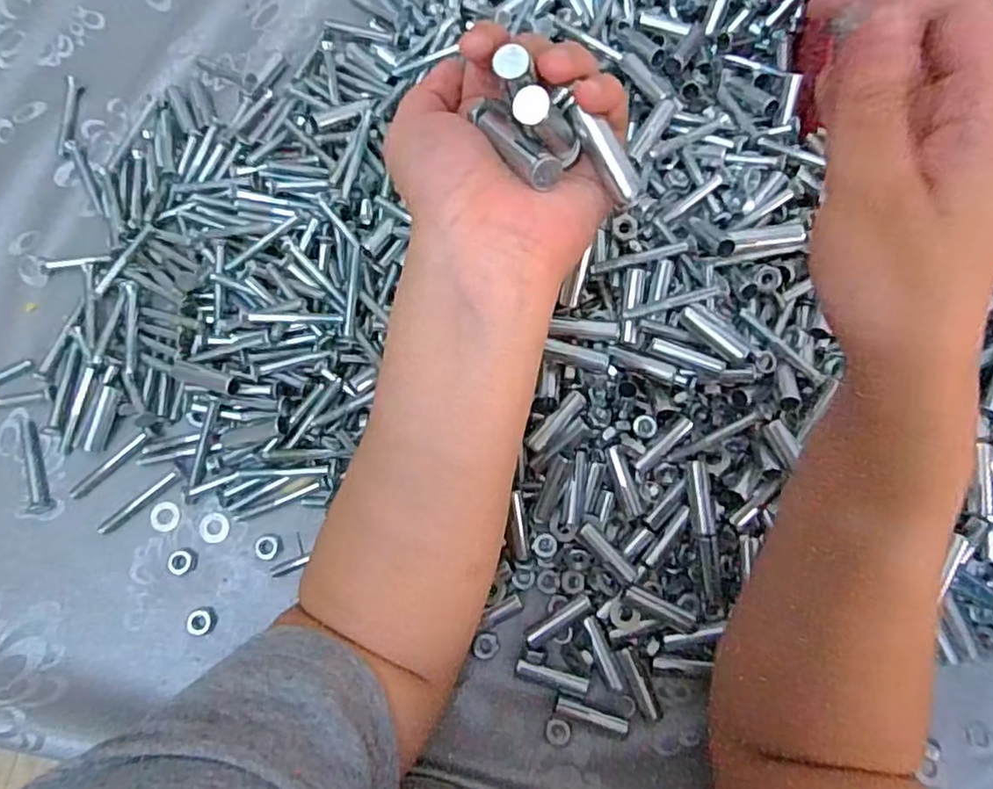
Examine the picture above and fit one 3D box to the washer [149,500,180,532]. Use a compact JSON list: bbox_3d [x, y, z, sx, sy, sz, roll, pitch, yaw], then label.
[{"bbox_3d":[-0.189,0.070,0.374,0.016,0.004,0.016,0,76,0],"label":"washer"}]

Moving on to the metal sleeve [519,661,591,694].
[{"bbox_3d":[0.030,0.149,0.348,0.039,0.007,0.008,14,76,3],"label":"metal sleeve"}]

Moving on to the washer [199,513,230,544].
[{"bbox_3d":[-0.160,0.076,0.372,0.016,0.004,0.017,0,76,0],"label":"washer"}]

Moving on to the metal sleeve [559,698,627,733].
[{"bbox_3d":[0.050,0.168,0.342,0.038,0.011,0.009,16,77,4],"label":"metal sleeve"}]

